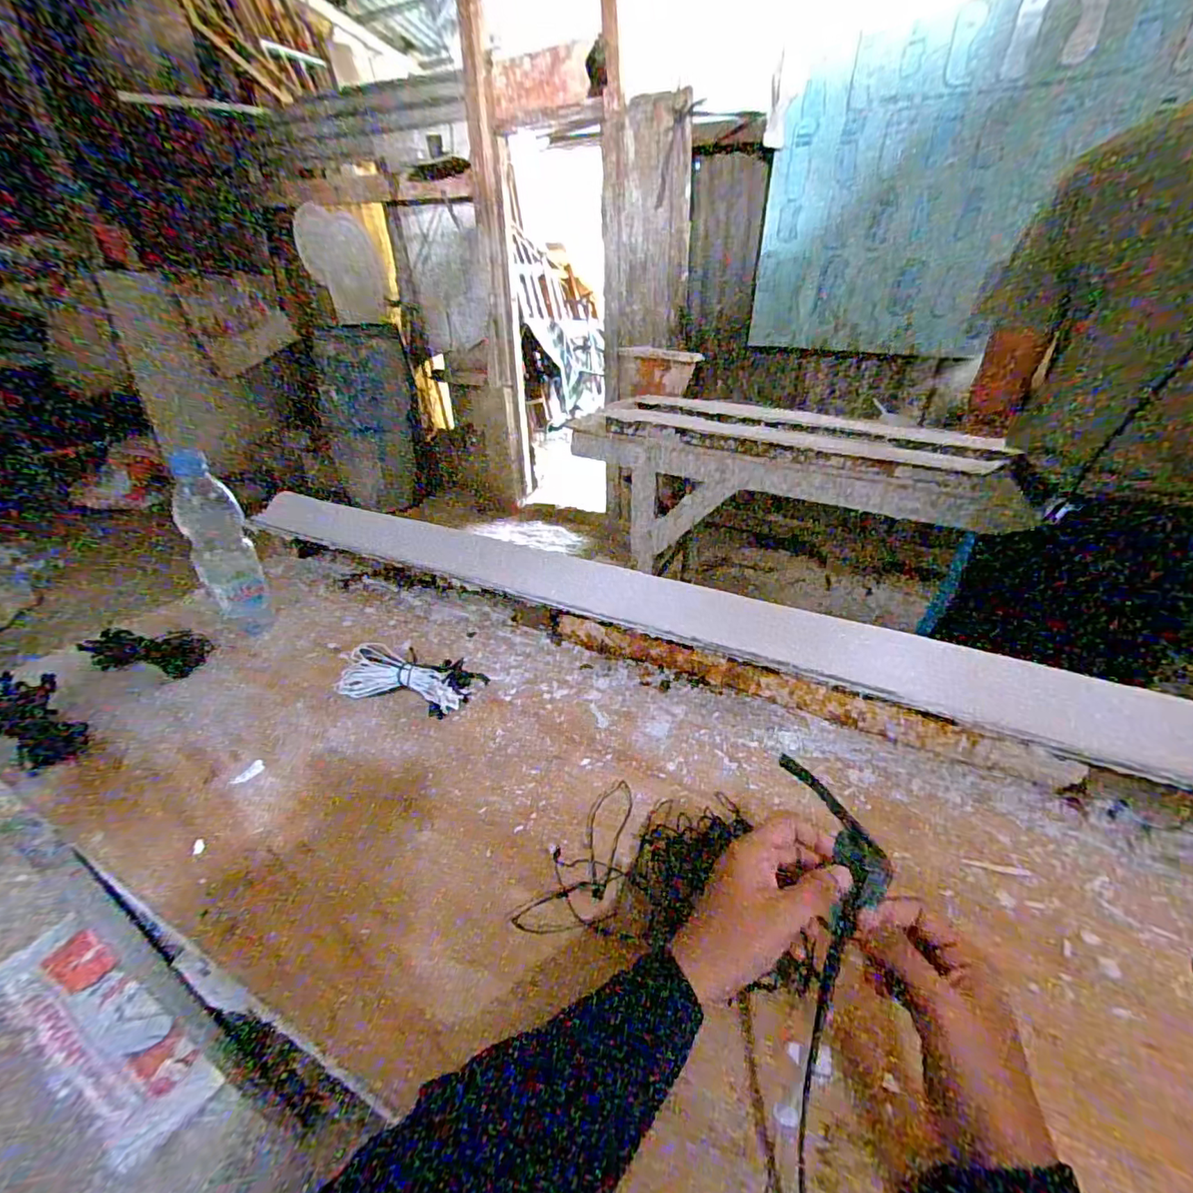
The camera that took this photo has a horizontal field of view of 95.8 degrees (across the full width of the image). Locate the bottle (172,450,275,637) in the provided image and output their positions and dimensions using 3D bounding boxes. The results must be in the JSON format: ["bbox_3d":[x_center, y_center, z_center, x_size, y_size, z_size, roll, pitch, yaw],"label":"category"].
[{"bbox_3d":[-0.466,-0.053,0.678,0.065,0.245,0.058,-23,39,-33],"label":"bottle"}]

